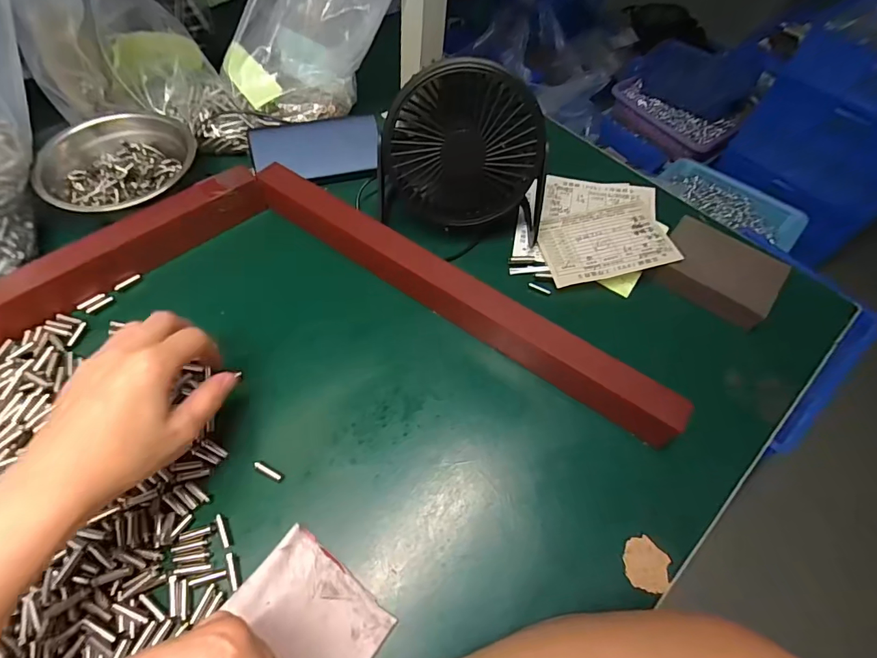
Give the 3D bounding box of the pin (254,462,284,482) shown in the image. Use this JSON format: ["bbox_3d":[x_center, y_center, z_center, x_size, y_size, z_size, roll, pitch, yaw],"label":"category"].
[{"bbox_3d":[-0.114,0.096,0.300,0.022,0.004,0.006,31,62,0],"label":"pin"}]

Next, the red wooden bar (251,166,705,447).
[{"bbox_3d":[0.004,-0.030,0.361,0.384,0.039,0.036,32,63,15],"label":"red wooden bar"}]

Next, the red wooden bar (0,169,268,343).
[{"bbox_3d":[-0.326,-0.024,0.347,0.396,0.034,0.039,-36,69,-23],"label":"red wooden bar"}]

